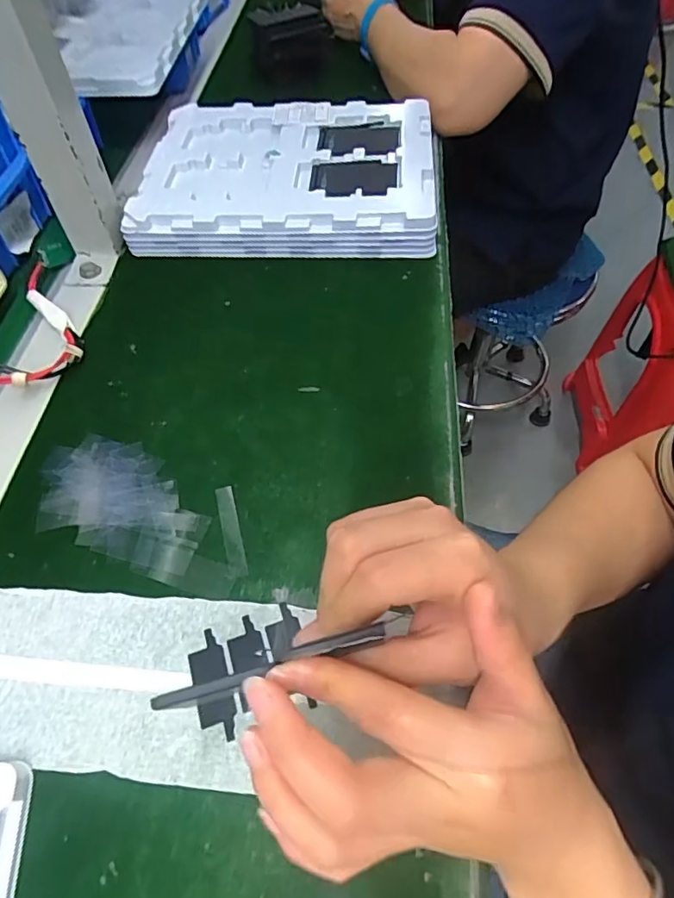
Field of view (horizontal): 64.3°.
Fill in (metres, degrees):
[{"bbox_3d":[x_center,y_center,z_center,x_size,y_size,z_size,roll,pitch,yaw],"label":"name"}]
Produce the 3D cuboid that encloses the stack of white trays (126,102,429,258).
[{"bbox_3d":[-0.046,-0.269,0.524,0.273,0.043,0.197,1,56,2],"label":"stack of white trays"}]

